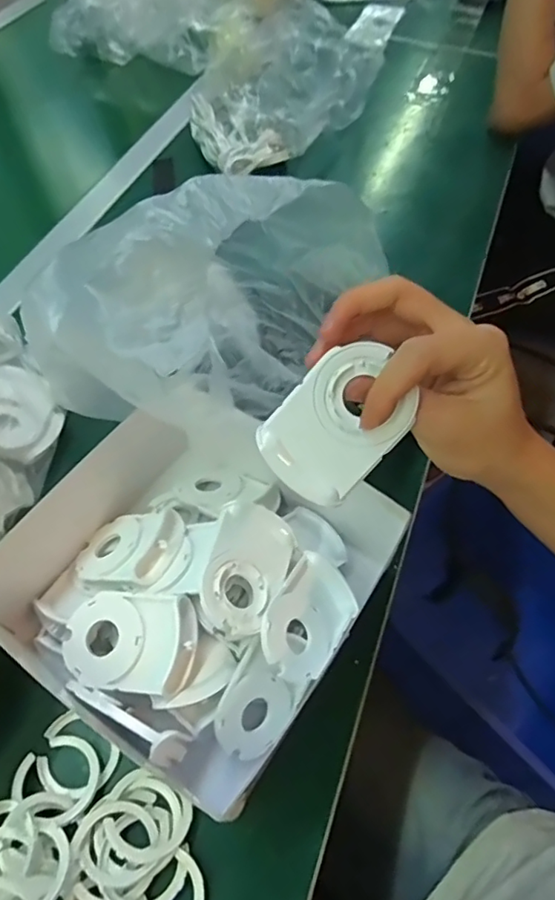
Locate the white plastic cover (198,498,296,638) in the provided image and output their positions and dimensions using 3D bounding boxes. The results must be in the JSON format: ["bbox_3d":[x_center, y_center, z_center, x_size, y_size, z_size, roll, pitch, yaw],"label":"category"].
[{"bbox_3d":[-0.022,0.079,0.359,0.056,0.020,0.087,32,50,-18],"label":"white plastic cover"}]

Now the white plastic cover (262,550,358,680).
[{"bbox_3d":[0.021,0.112,0.362,0.060,0.017,0.078,46,46,-18],"label":"white plastic cover"}]

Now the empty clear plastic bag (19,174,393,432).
[{"bbox_3d":[-0.039,-0.106,0.399,0.132,0.133,0.208,30,62,19],"label":"empty clear plastic bag"}]

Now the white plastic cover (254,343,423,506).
[{"bbox_3d":[0.032,-0.013,0.282,0.057,0.005,0.078,44,98,-3],"label":"white plastic cover"}]

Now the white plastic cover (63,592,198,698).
[{"bbox_3d":[-0.092,0.117,0.341,0.082,0.025,0.057,5,57,3],"label":"white plastic cover"}]

